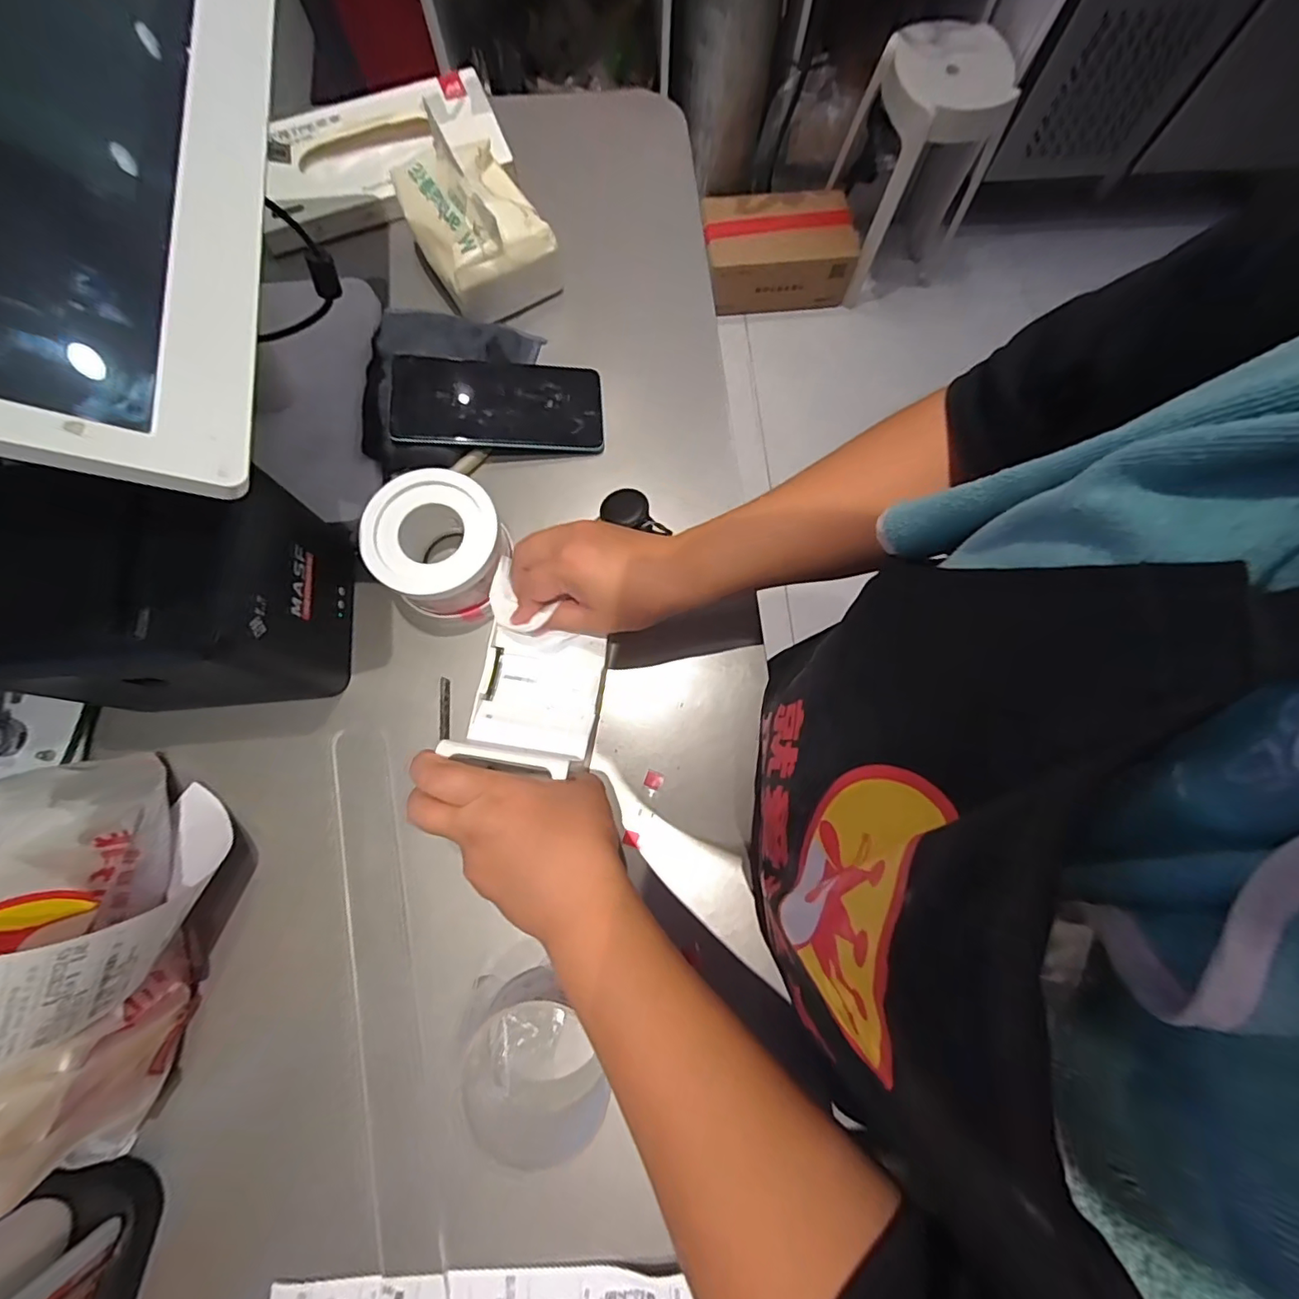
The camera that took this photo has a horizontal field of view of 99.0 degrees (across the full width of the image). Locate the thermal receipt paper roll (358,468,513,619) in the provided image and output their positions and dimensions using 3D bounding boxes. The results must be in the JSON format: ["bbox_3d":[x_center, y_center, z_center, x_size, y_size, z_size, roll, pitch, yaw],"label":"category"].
[{"bbox_3d":[-0.146,-0.071,0.392,0.087,0.052,0.091,-34,79,-9],"label":"thermal receipt paper roll"}]

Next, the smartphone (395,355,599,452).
[{"bbox_3d":[-0.119,-0.196,0.439,0.160,0.009,0.075,-1,77,-11],"label":"smartphone"}]

